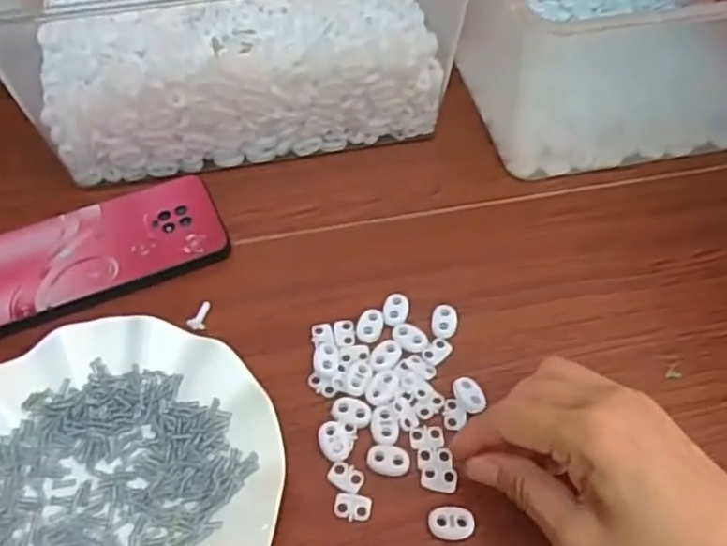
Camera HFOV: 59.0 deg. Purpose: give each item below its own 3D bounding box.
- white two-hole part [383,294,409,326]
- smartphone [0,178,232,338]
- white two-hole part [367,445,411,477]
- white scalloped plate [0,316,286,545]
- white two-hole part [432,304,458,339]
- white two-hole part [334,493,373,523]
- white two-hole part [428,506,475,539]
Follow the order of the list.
[{"bbox_3d":[0.021,0.022,0.402,0.015,0.004,0.023,10,55,7],"label":"white two-hole part"},{"bbox_3d":[-0.177,-0.016,0.425,0.162,0.010,0.078,-22,57,-15],"label":"smartphone"},{"bbox_3d":[0.014,0.100,0.345,0.022,0.004,0.016,2,54,1],"label":"white two-hole part"},{"bbox_3d":[-0.135,0.109,0.324,0.180,0.022,0.178,0,54,0],"label":"white scalloped plate"},{"bbox_3d":[0.051,0.029,0.397,0.016,0.004,0.021,4,54,2],"label":"white two-hole part"},{"bbox_3d":[-0.005,0.120,0.331,0.019,0.004,0.013,4,54,3],"label":"white two-hole part"},{"bbox_3d":[0.045,0.127,0.327,0.022,0.004,0.016,4,54,3],"label":"white two-hole part"}]

